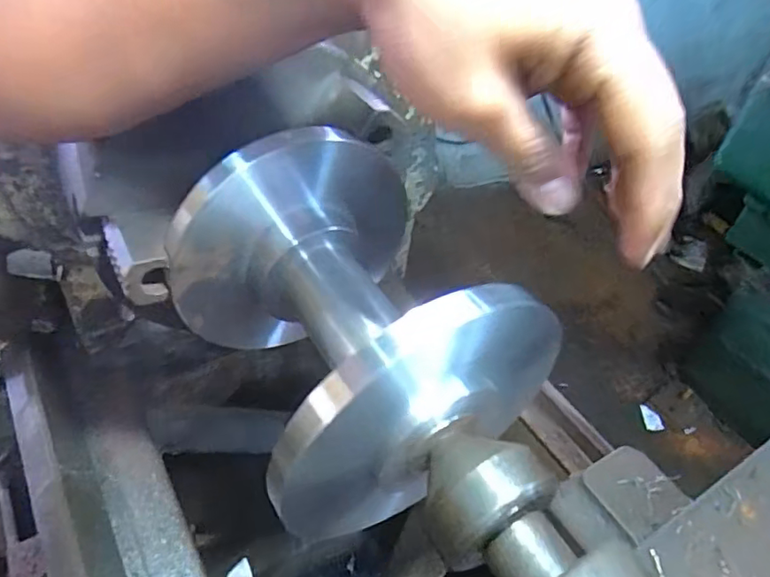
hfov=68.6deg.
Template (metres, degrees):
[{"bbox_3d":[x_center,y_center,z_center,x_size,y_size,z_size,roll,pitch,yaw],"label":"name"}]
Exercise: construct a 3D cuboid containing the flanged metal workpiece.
[{"bbox_3d":[-0.019,0.018,0.309,0.144,0.138,0.163,-19,50,-25],"label":"flanged metal workpiece"}]

